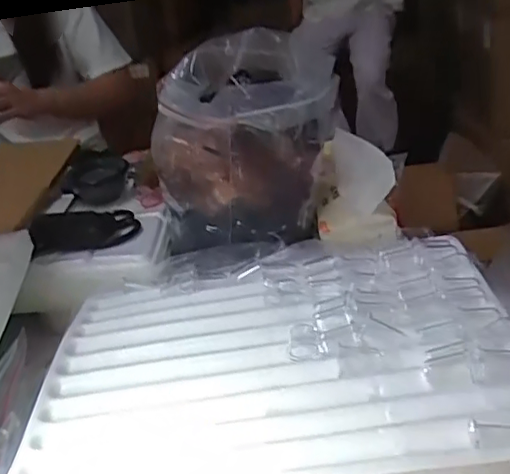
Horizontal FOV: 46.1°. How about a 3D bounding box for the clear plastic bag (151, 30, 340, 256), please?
[{"bbox_3d":[-0.015,-0.111,0.690,0.200,0.189,0.182,-7,29,-1],"label":"clear plastic bag"}]

